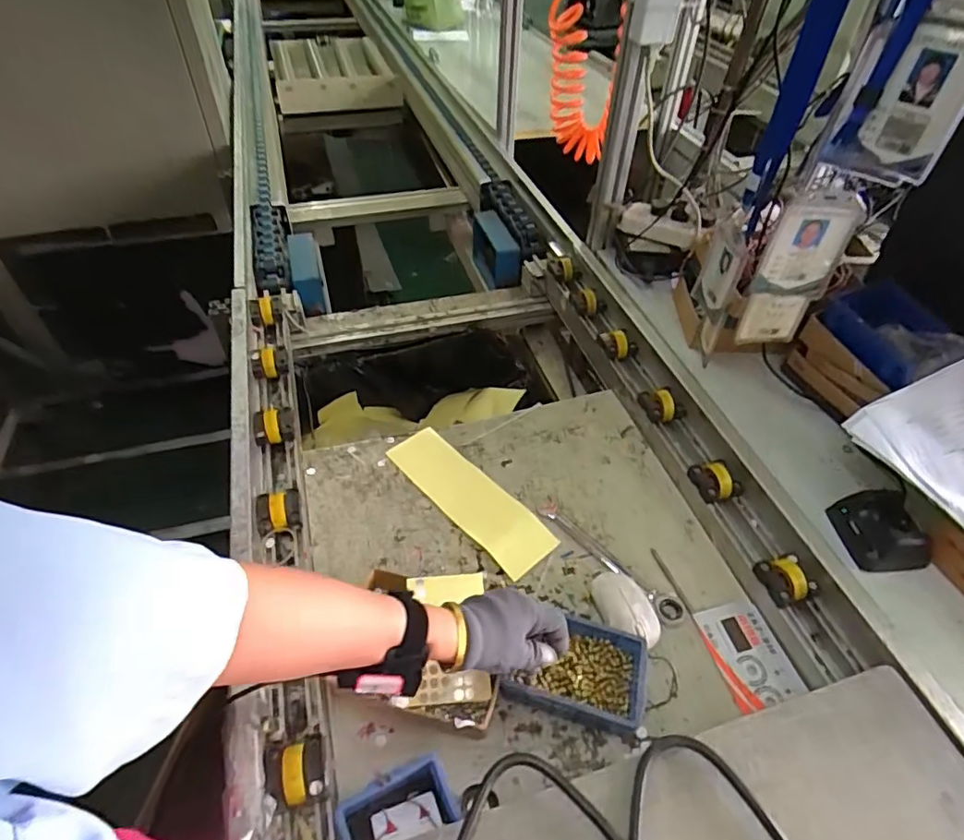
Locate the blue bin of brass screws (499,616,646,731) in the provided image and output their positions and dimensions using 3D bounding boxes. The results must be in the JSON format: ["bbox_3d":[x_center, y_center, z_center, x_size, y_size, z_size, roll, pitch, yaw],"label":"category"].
[{"bbox_3d":[0.100,0.265,0.591,0.137,0.043,0.095,12,47,12],"label":"blue bin of brass screws"}]

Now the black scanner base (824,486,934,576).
[{"bbox_3d":[0.448,0.124,0.631,0.076,0.047,0.082,-2,47,-3],"label":"black scanner base"}]

